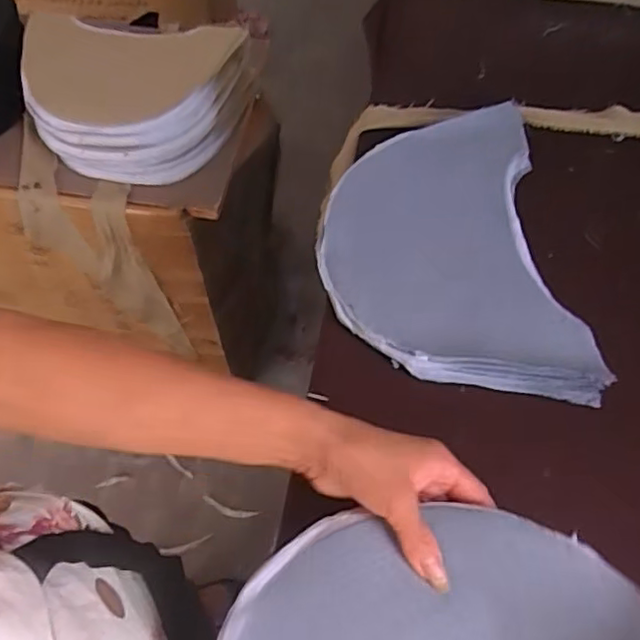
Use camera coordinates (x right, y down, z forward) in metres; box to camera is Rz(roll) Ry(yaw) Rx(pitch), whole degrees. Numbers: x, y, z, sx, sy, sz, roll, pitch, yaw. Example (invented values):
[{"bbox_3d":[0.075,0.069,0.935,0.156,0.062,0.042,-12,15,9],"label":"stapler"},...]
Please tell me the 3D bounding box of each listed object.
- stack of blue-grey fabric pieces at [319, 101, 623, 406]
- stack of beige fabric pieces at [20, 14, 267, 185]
[{"bbox_3d":[0.107,-0.064,0.550,0.205,0.033,0.293,-5,60,-1],"label":"stack of blue-grey fabric pieces"},{"bbox_3d":[-0.255,-0.300,0.868,0.306,0.110,0.196,-1,60,1],"label":"stack of beige fabric pieces"}]

